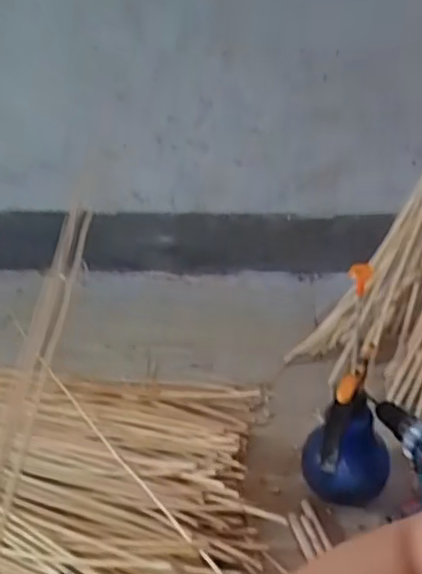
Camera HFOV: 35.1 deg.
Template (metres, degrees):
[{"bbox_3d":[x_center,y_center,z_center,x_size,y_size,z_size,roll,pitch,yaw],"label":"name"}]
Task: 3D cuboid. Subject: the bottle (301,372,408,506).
[{"bbox_3d":[0.227,0.250,1.059,0.131,0.244,0.129,-2,33,-2],"label":"bottle"}]

